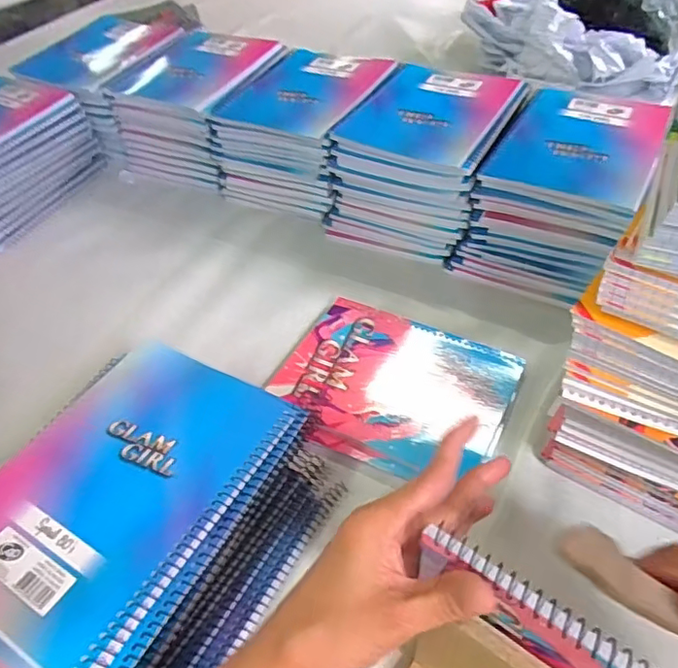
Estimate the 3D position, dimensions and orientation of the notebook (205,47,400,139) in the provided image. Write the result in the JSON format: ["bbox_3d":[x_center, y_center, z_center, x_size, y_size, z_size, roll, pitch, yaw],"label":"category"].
[{"bbox_3d":[-0.036,-0.297,0.689,0.153,0.008,0.193,22,53,23],"label":"notebook"}]

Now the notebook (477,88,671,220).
[{"bbox_3d":[0.241,-0.190,0.577,0.144,0.018,0.202,21,52,23],"label":"notebook"}]

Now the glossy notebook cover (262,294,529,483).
[{"bbox_3d":[0.049,0.046,0.518,0.198,0.012,0.158,18,52,21],"label":"glossy notebook cover"}]

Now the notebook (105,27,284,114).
[{"bbox_3d":[-0.181,-0.354,0.753,0.160,0.012,0.187,20,52,22],"label":"notebook"}]

